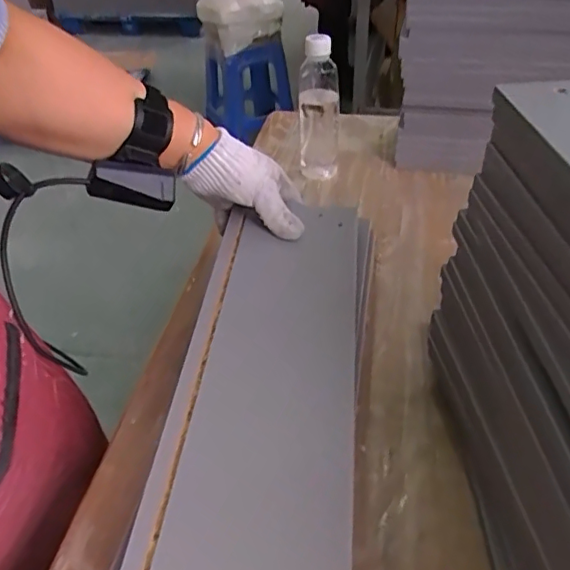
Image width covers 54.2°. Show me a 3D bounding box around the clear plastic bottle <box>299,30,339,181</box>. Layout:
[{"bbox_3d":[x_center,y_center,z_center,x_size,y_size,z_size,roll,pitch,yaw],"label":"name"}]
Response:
[{"bbox_3d":[0.043,-0.225,0.721,0.053,0.179,0.056,0,41,5],"label":"clear plastic bottle"}]

